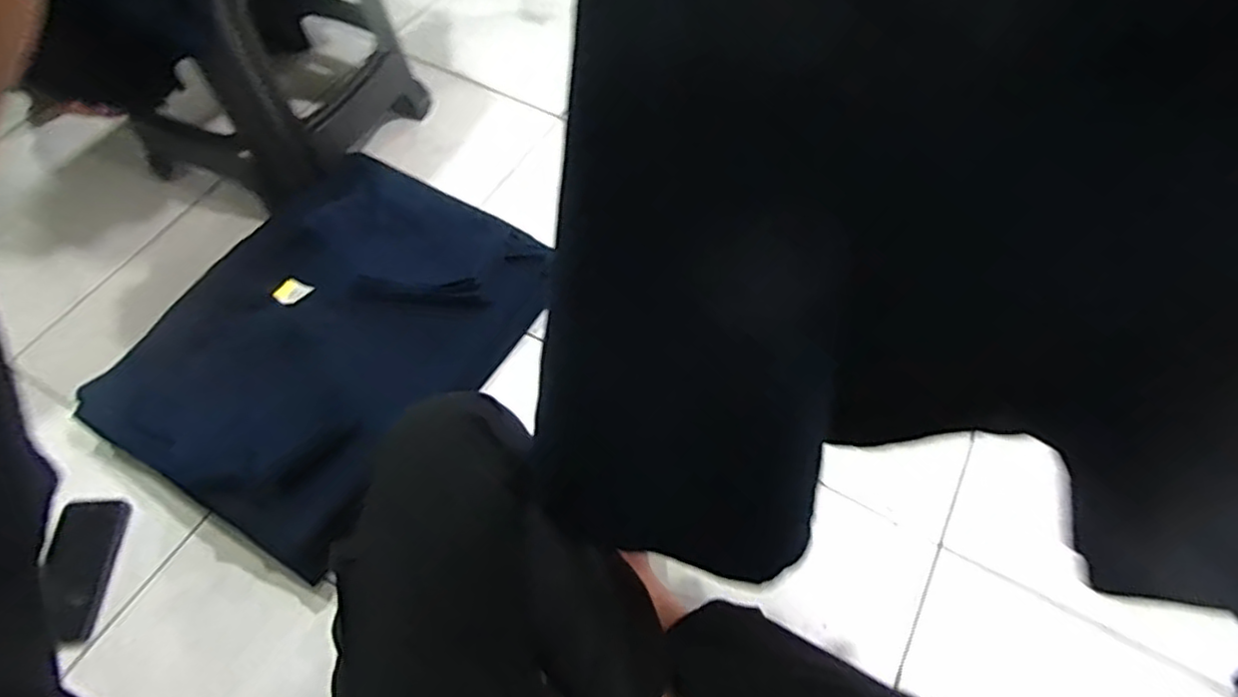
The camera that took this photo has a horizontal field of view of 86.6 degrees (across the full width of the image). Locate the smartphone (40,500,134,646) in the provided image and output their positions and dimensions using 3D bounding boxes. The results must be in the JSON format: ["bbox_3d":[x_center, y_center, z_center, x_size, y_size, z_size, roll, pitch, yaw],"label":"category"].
[{"bbox_3d":[-0.620,0.255,0.759,0.067,0.014,0.152,-3,61,-3],"label":"smartphone"}]

